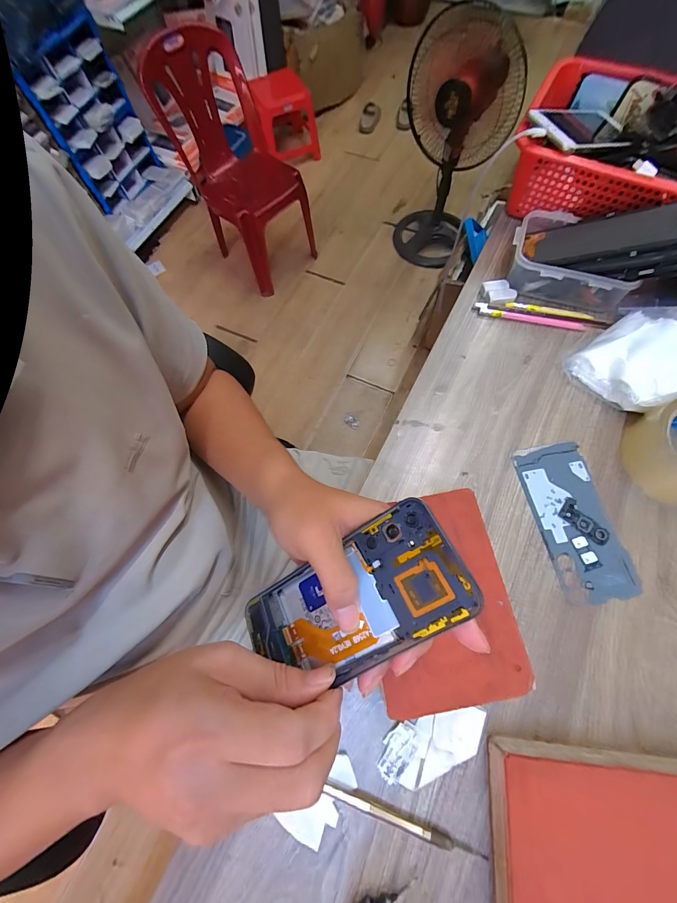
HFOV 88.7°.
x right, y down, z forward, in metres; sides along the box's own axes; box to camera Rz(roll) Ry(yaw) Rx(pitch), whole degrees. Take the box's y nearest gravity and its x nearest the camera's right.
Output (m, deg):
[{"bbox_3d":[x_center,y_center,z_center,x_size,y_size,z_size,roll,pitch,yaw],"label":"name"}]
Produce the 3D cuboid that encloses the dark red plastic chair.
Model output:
[{"bbox_3d":[-0.334,-0.983,1.240,0.379,0.552,0.583,-26,70,-8],"label":"dark red plastic chair"}]

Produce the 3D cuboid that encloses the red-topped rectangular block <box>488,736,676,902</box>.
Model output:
[{"bbox_3d":[0.190,0.278,0.239,0.160,0.046,0.117,4,69,4],"label":"red-topped rectangular block"}]

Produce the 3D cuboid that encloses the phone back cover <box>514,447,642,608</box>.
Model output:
[{"bbox_3d":[0.230,0.065,0.341,0.070,0.005,0.152,-10,69,-1],"label":"phone back cover"}]

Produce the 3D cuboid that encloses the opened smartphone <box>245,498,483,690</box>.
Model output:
[{"bbox_3d":[0.006,0.099,0.229,0.158,0.016,0.077,-33,68,21],"label":"opened smartphone"}]

